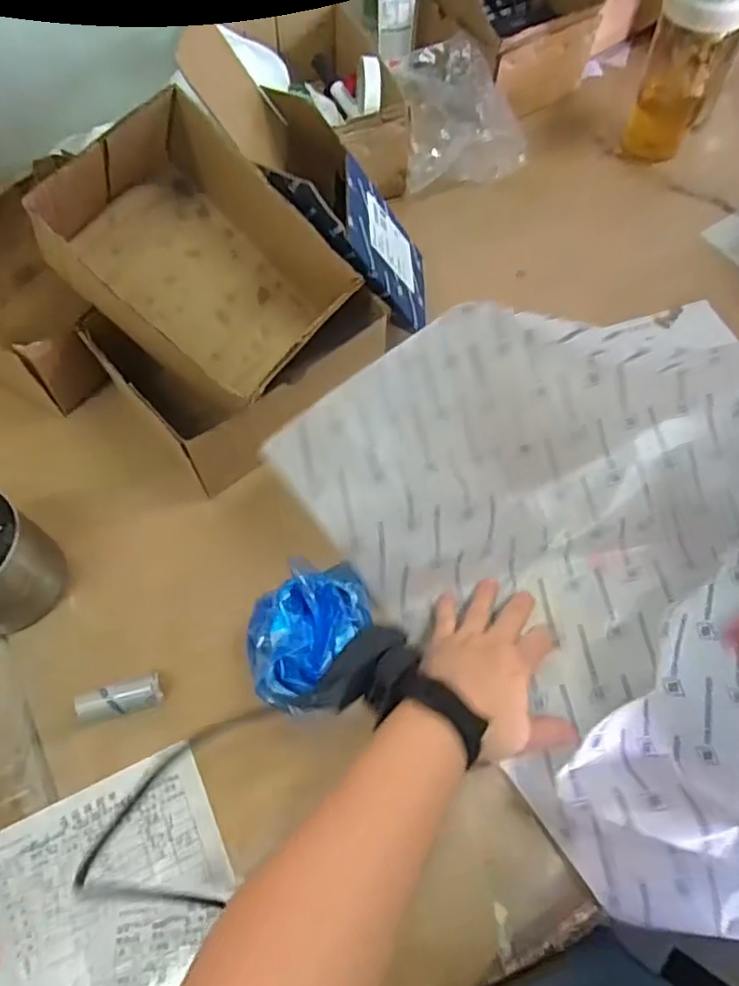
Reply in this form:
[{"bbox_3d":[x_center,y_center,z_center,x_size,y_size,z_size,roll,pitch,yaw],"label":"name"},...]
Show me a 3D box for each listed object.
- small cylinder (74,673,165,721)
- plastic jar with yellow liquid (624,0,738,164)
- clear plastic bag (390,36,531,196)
[{"bbox_3d":[-0.178,0.147,0.451,0.055,0.024,0.022,-18,66,-10],"label":"small cylinder"},{"bbox_3d":[0.339,-0.459,0.677,0.087,0.182,0.081,21,66,9],"label":"plastic jar with yellow liquid"},{"bbox_3d":[0.096,-0.419,0.701,0.132,0.068,0.148,-10,92,2],"label":"clear plastic bag"}]

